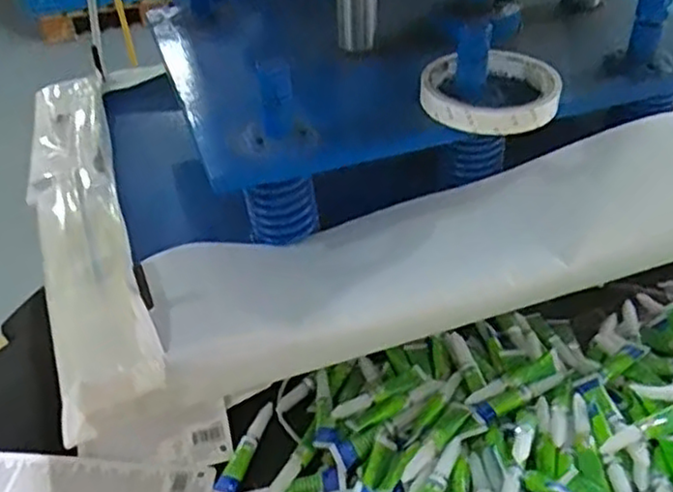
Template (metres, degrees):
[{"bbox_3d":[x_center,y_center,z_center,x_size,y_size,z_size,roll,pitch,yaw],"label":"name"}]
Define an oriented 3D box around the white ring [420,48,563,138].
[{"bbox_3d":[0.102,-0.102,0.467,0.089,0.015,0.089,-1,39,1],"label":"white ring"}]

